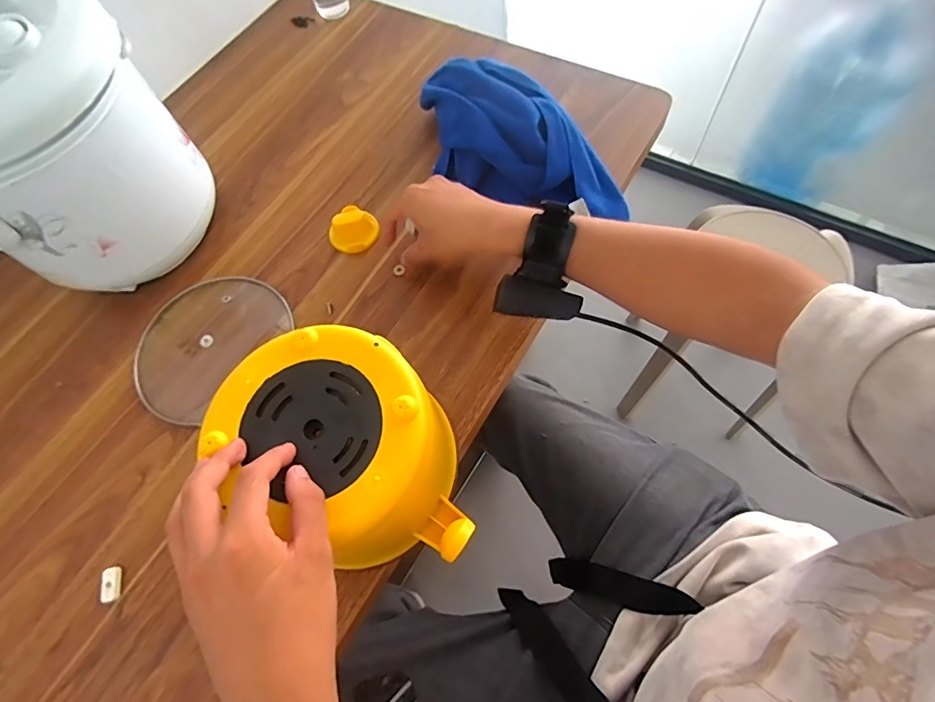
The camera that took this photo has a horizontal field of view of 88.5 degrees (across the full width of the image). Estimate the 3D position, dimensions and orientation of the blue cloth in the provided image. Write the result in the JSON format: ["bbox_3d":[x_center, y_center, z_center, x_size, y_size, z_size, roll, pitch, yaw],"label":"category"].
[{"bbox_3d":[0.056,-0.209,0.506,0.263,0.092,0.090,32,72,2],"label":"blue cloth"}]

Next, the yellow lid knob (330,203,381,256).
[{"bbox_3d":[-0.122,-0.132,0.521,0.046,0.025,0.052,26,70,16],"label":"yellow lid knob"}]

